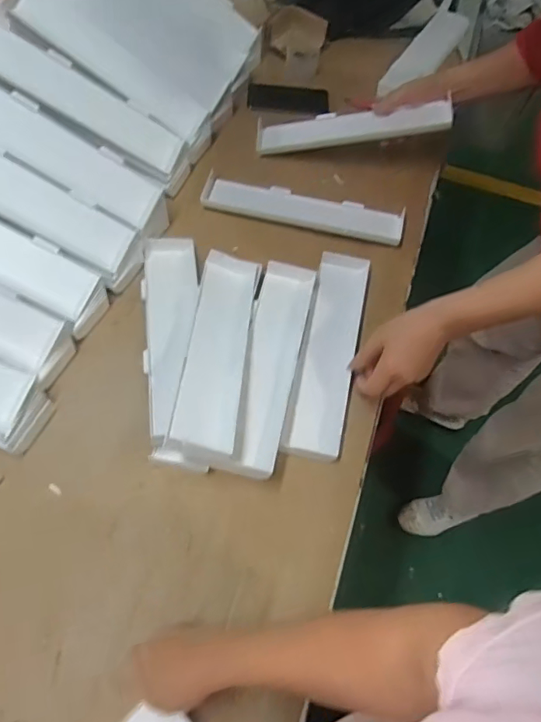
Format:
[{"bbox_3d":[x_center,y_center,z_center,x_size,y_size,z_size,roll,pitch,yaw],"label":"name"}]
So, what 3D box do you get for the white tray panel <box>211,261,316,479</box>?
[{"bbox_3d":[0.002,-0.003,0.710,0.078,0.034,0.338,12,60,2],"label":"white tray panel"}]

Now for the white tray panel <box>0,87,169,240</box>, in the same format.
[{"bbox_3d":[-0.300,-0.291,0.728,0.353,0.041,0.083,28,56,-24],"label":"white tray panel"}]

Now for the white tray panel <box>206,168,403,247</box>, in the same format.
[{"bbox_3d":[0.053,-0.250,0.865,0.327,0.022,0.081,11,60,2],"label":"white tray panel"}]

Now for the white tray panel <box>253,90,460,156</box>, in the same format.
[{"bbox_3d":[0.138,-0.409,0.913,0.325,0.032,0.077,-2,58,13],"label":"white tray panel"}]

